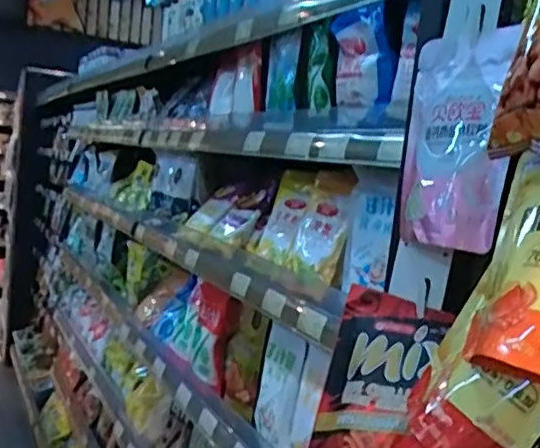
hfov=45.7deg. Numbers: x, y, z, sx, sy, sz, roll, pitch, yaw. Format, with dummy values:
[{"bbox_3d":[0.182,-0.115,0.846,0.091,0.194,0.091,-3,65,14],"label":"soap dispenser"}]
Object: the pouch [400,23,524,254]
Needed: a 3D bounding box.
[{"bbox_3d":[0.147,-0.068,0.520,0.022,0.177,0.099,19,-14,-39],"label":"pouch"}]

